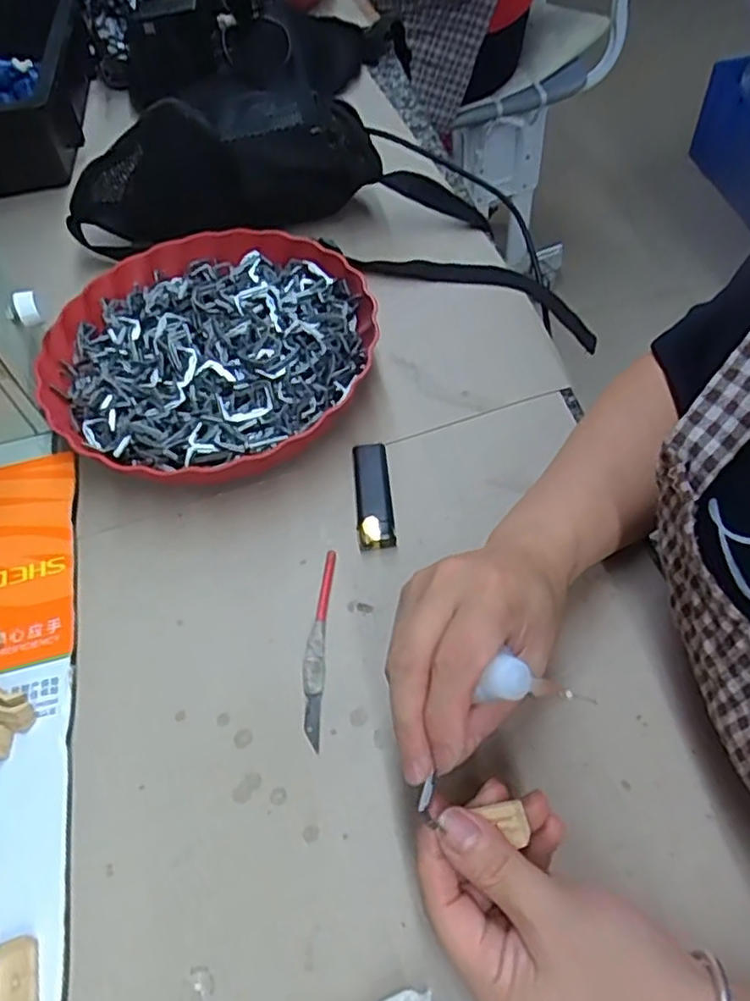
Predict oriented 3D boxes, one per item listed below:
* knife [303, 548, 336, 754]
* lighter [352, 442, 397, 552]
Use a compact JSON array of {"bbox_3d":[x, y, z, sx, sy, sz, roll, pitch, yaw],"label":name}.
[{"bbox_3d":[-0.034,0.082,0.401,0.012,0.008,0.120,2,55,3],"label":"knife"},{"bbox_3d":[-0.002,-0.004,0.457,0.024,0.012,0.083,-5,55,-2],"label":"lighter"}]

